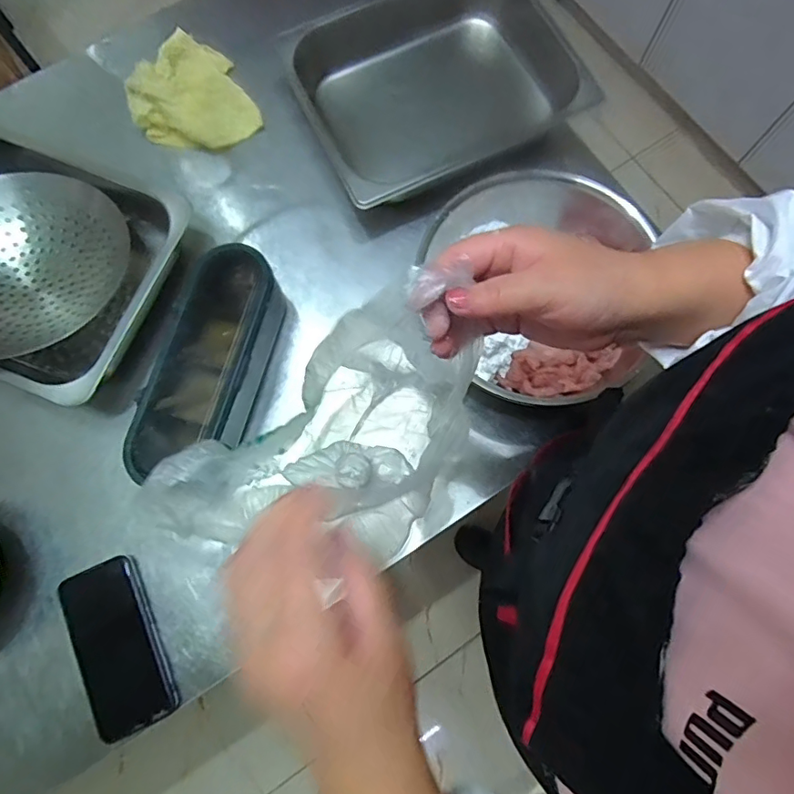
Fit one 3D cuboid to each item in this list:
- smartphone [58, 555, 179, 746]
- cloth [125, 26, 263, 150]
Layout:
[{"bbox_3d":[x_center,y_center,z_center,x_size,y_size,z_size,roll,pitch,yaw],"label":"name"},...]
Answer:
[{"bbox_3d":[-0.280,0.250,0.523,0.080,0.014,0.162,-23,77,-5],"label":"smartphone"},{"bbox_3d":[-0.261,-0.377,0.654,0.141,0.049,0.134,-30,78,-7],"label":"cloth"}]

